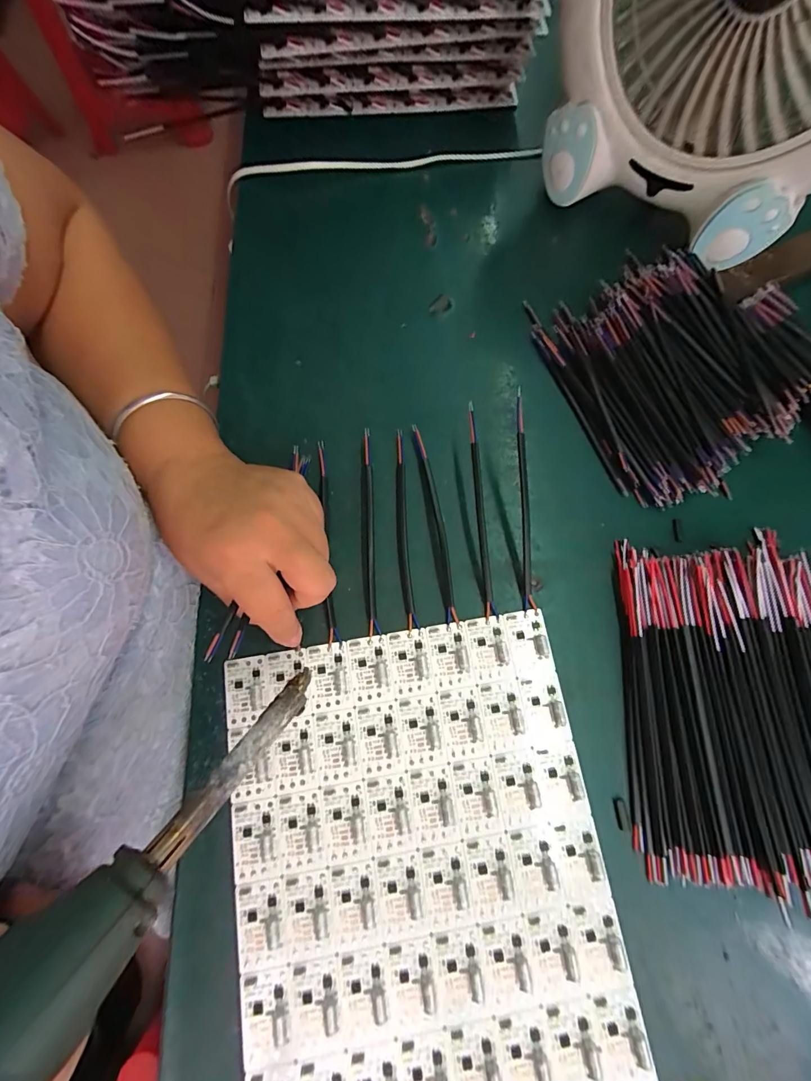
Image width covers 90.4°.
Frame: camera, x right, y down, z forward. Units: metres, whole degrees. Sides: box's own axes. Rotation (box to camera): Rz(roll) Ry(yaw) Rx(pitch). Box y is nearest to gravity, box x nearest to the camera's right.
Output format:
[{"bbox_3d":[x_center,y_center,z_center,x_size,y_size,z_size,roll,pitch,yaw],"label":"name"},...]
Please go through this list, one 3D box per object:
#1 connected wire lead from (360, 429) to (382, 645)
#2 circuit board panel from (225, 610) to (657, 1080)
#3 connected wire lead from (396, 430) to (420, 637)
[{"bbox_3d":[-0.024,-0.008,0.271,0.008,0.011,0.144,-4,75,-1],"label":"connected wire lead"},{"bbox_3d":[0.007,0.176,0.225,0.199,0.008,0.238,-9,75,-2],"label":"circuit board panel"},{"bbox_3d":[-0.001,-0.010,0.275,0.007,0.004,0.142,-4,75,-1],"label":"connected wire lead"}]

